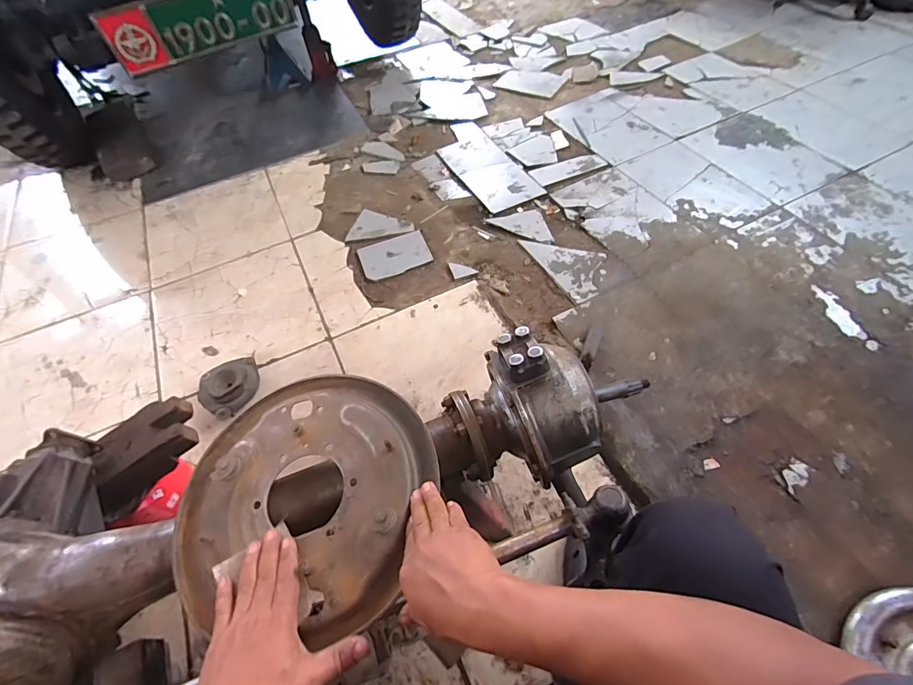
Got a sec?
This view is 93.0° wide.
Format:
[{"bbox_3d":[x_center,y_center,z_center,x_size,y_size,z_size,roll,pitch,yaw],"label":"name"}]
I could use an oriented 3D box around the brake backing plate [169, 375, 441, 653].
[{"bbox_3d":[-0.180,0.163,0.500,0.292,0.051,0.274,-1,59,2],"label":"brake backing plate"}]

